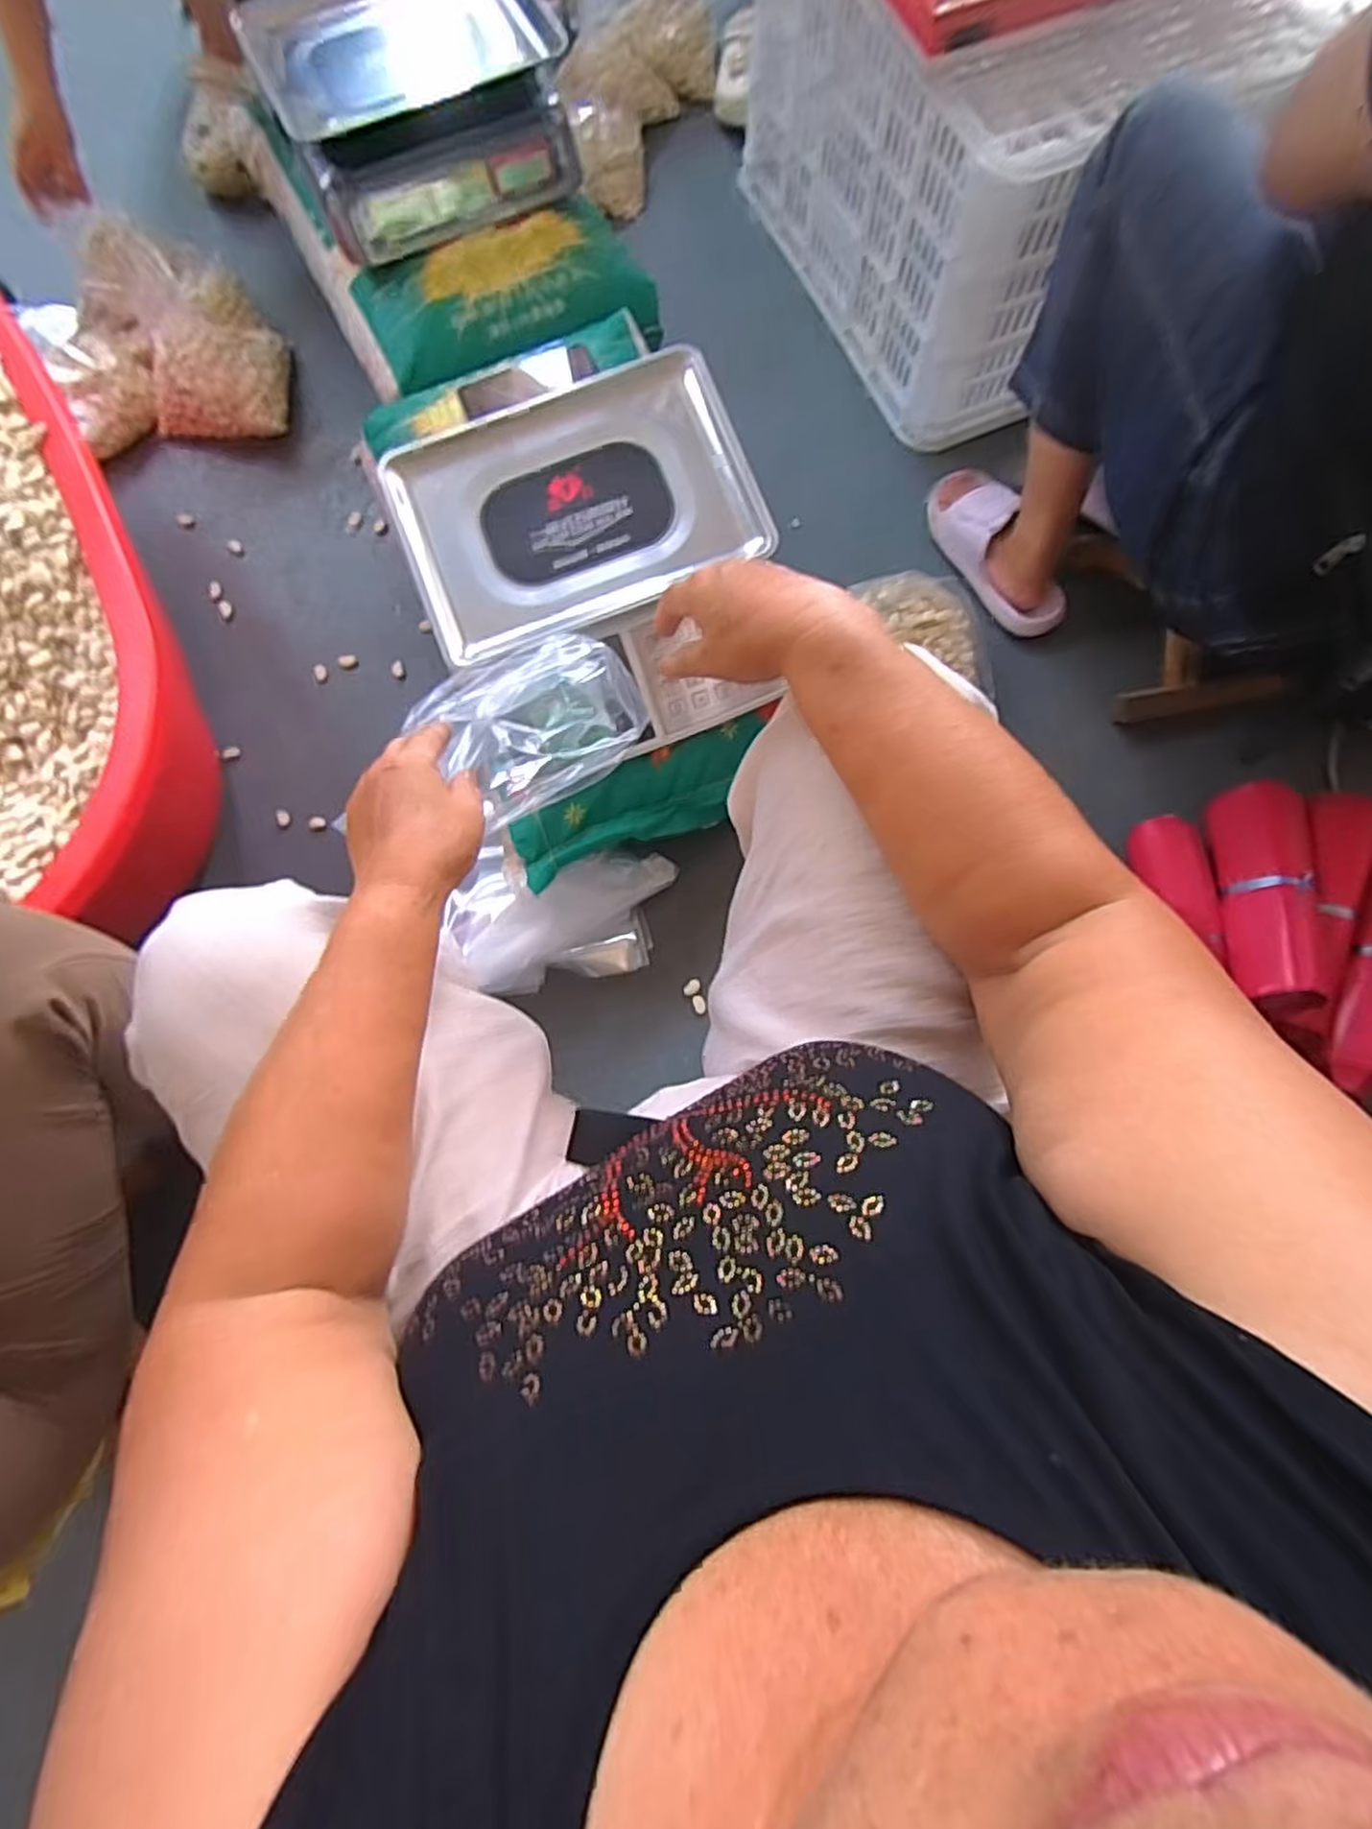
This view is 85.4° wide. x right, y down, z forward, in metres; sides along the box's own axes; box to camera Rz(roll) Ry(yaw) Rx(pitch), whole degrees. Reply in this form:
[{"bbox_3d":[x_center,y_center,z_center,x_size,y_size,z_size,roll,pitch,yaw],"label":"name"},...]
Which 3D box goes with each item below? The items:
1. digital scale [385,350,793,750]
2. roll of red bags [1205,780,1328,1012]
[{"bbox_3d":[-0.090,-0.347,0.754,0.328,0.146,0.315,-20,77,-3],"label":"digital scale"},{"bbox_3d":[0.629,-0.032,0.799,0.095,0.062,0.274,14,61,5],"label":"roll of red bags"}]

